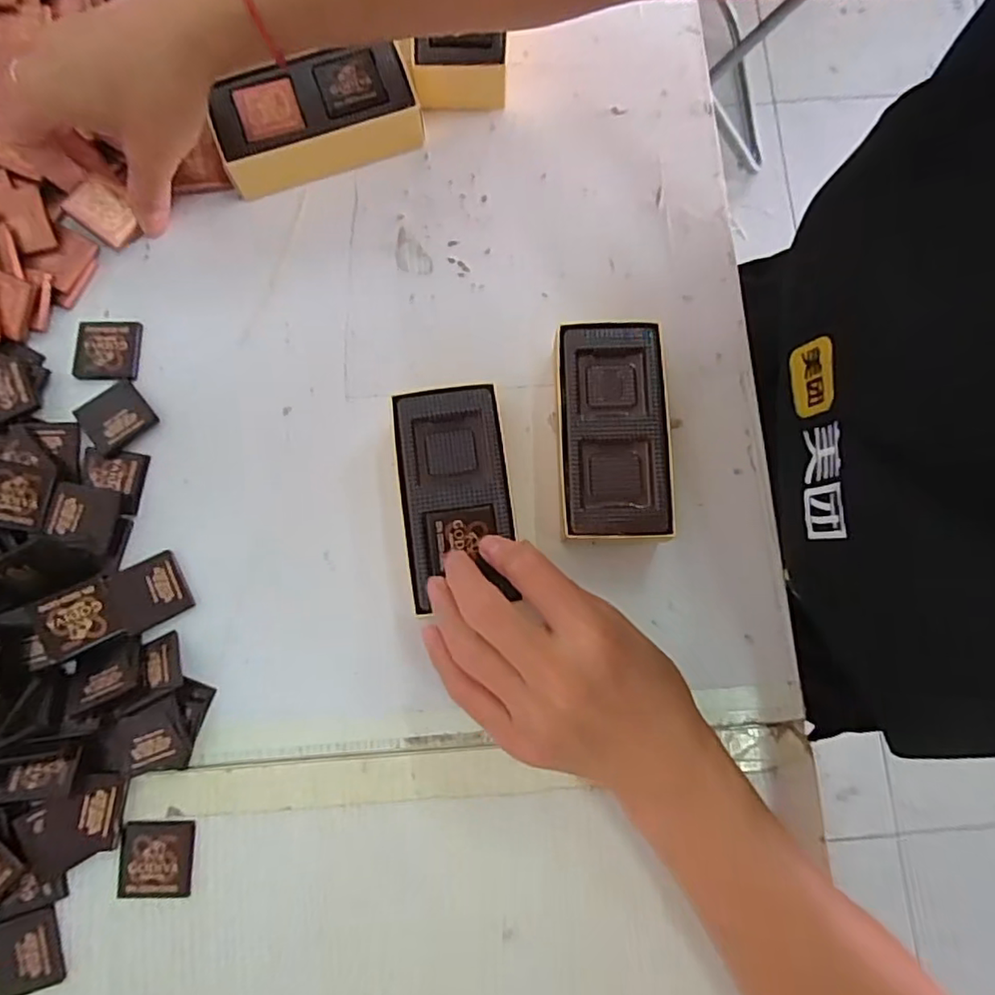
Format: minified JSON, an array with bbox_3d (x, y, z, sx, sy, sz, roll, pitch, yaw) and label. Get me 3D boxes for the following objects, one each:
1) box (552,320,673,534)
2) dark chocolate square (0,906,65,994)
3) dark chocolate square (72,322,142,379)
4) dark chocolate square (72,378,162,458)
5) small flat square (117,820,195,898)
[{"bbox_3d":[0.059,-0.033,0.322,0.056,0.031,0.113,-1,80,-1],"label":"box"},{"bbox_3d":[-0.223,0.214,0.282,0.035,0.004,0.034,-17,80,-4],"label":"dark chocolate square"},{"bbox_3d":[-0.220,-0.083,0.339,0.036,0.004,0.034,0,80,-1],"label":"dark chocolate square"},{"bbox_3d":[-0.211,-0.045,0.333,0.034,0.006,0.034,-41,83,-8],"label":"dark chocolate square"},{"bbox_3d":[-0.167,0.177,0.295,0.034,0.004,0.033,0,80,-1],"label":"small flat square"}]

